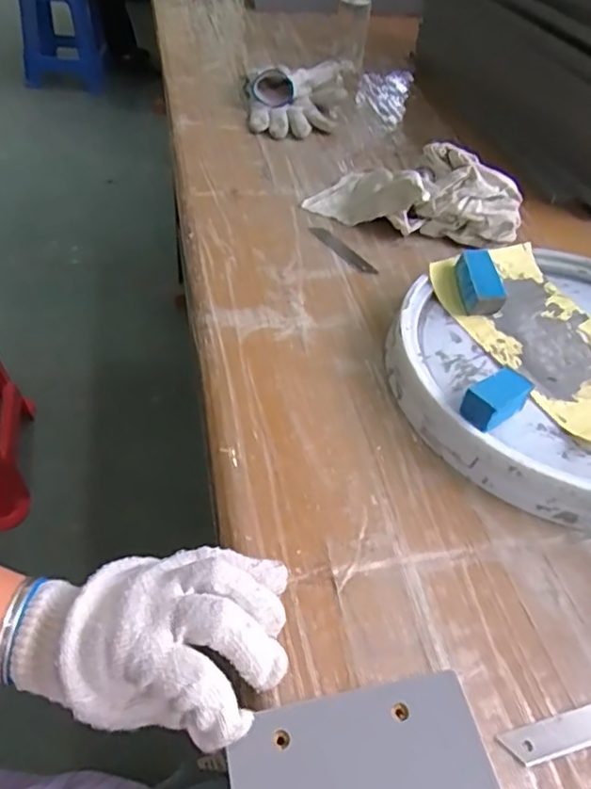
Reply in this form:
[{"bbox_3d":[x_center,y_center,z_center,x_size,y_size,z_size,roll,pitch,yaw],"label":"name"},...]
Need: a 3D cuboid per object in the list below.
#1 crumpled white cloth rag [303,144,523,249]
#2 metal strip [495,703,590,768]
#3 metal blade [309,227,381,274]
[{"bbox_3d":[0.134,-0.227,0.662,0.229,0.068,0.104,23,49,16],"label":"crumpled white cloth rag"},{"bbox_3d":[0.160,0.181,0.323,0.097,0.004,0.019,-9,48,-14],"label":"metal strip"},{"bbox_3d":[0.052,-0.153,0.633,0.019,0.004,0.101,-27,53,-25],"label":"metal blade"}]

